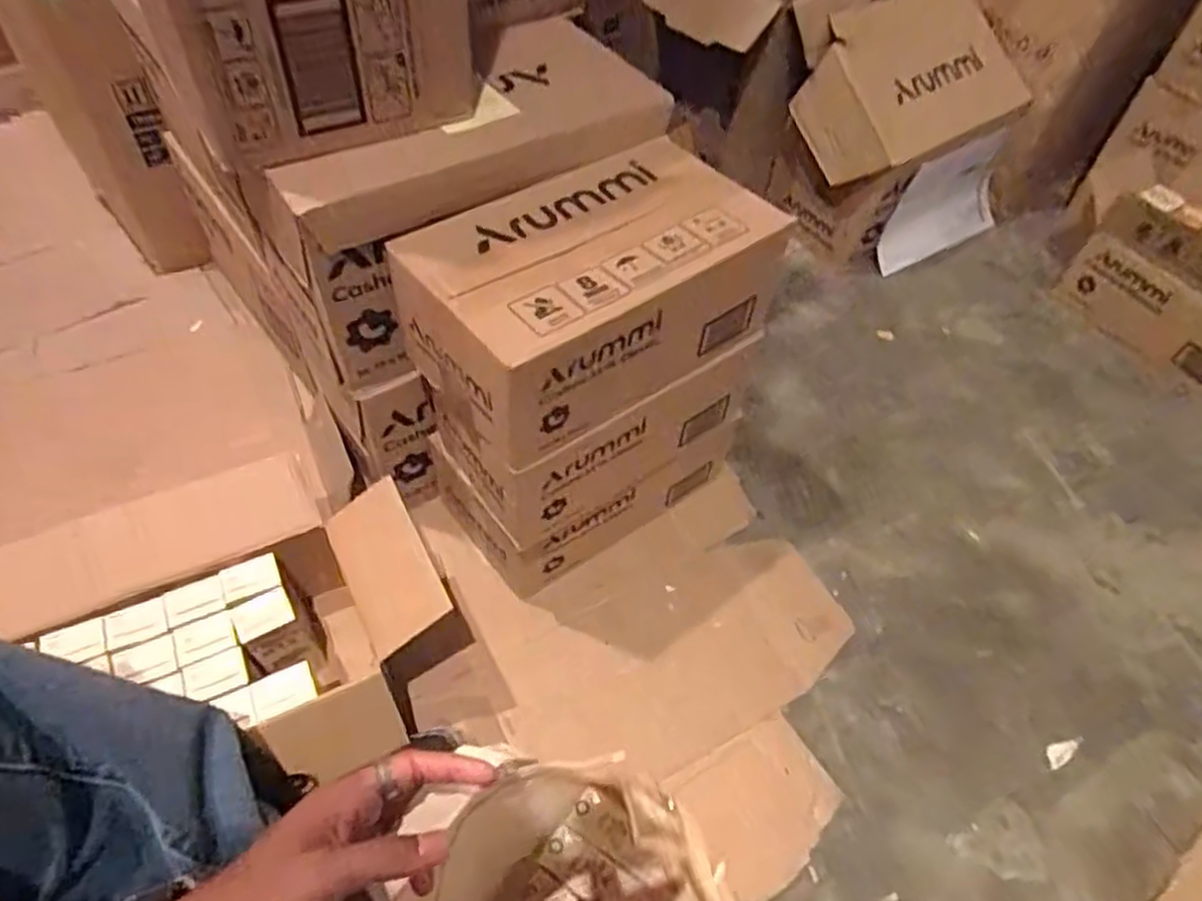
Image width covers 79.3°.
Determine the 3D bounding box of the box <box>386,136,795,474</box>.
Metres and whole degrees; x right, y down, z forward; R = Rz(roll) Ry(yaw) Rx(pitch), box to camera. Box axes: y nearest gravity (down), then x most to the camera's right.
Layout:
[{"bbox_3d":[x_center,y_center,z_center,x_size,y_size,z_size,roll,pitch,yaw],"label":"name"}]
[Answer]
[{"bbox_3d":[-0.011,-0.136,0.646,0.296,0.135,0.171,-30,60,-24],"label":"box"}]

